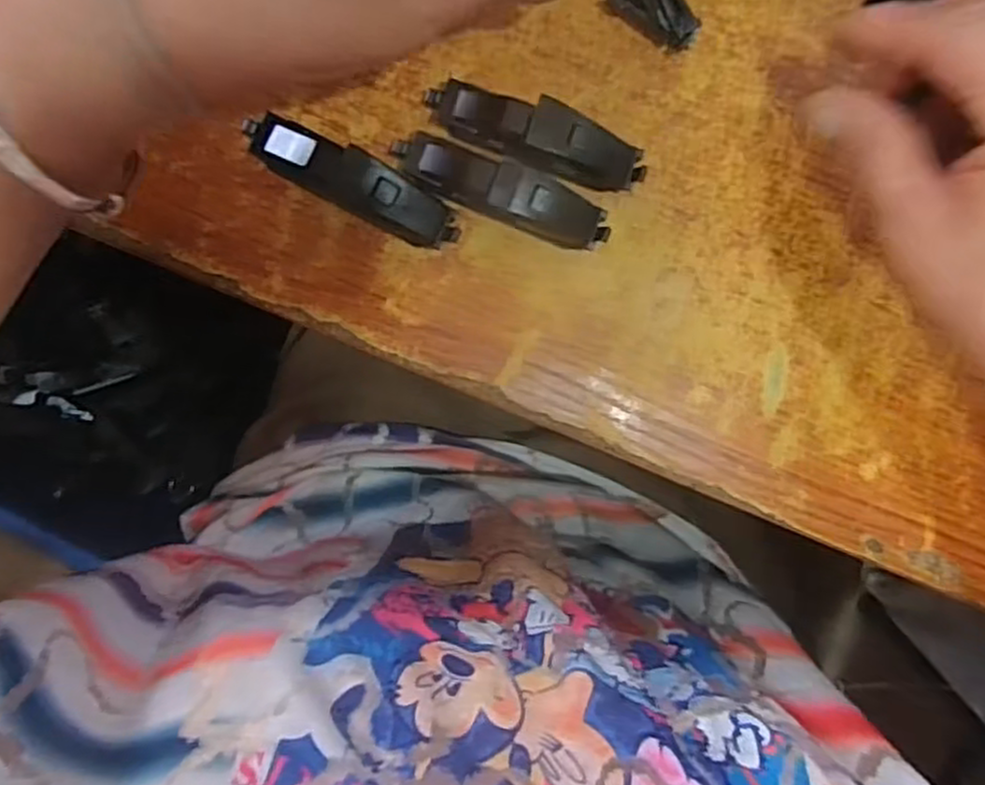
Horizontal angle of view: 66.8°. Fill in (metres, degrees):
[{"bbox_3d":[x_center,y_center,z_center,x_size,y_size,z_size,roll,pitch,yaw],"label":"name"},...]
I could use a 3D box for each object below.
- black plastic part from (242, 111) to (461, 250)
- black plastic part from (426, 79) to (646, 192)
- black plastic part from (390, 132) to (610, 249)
[{"bbox_3d":[-0.050,-0.075,0.266,0.080,0.020,0.019,27,92,-6],"label":"black plastic part"},{"bbox_3d":[0.016,-0.092,0.270,0.081,0.025,0.020,17,93,-6],"label":"black plastic part"},{"bbox_3d":[0.003,-0.073,0.269,0.081,0.022,0.021,20,93,-6],"label":"black plastic part"}]

